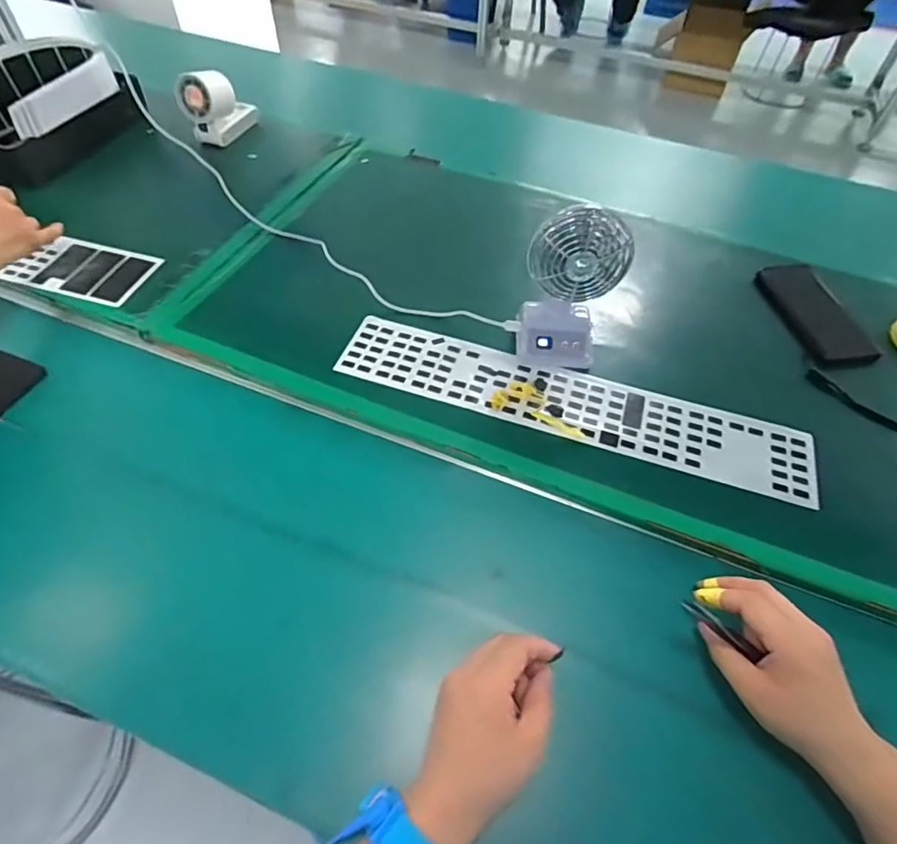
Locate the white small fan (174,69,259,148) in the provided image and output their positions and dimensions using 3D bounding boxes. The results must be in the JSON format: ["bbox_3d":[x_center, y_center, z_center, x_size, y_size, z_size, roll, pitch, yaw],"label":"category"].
[{"bbox_3d":[-0.357,-0.496,0.827,0.063,0.099,0.113,15,53,7],"label":"white small fan"}]

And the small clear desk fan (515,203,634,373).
[{"bbox_3d":[0.122,-0.132,0.542,0.093,0.156,0.071,19,54,9],"label":"small clear desk fan"}]

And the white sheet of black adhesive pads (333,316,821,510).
[{"bbox_3d":[0.120,-0.023,0.556,0.477,0.011,0.096,17,53,12],"label":"white sheet of black adhesive pads"}]

